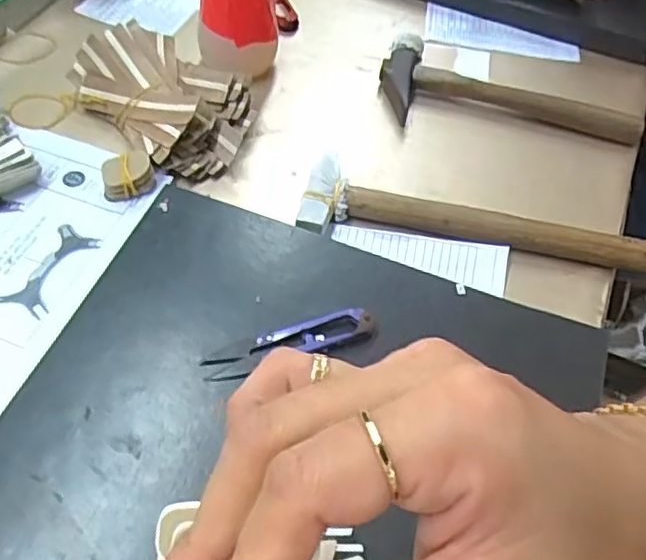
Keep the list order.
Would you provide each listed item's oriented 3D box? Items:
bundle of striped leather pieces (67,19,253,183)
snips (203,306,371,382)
[{"bbox_3d":[-0.120,-0.140,0.511,0.153,0.042,0.091,37,59,21],"label":"bundle of striped leather pieces"},{"bbox_3d":[-0.019,0.036,0.386,0.100,0.010,0.022,-15,57,-15],"label":"snips"}]

